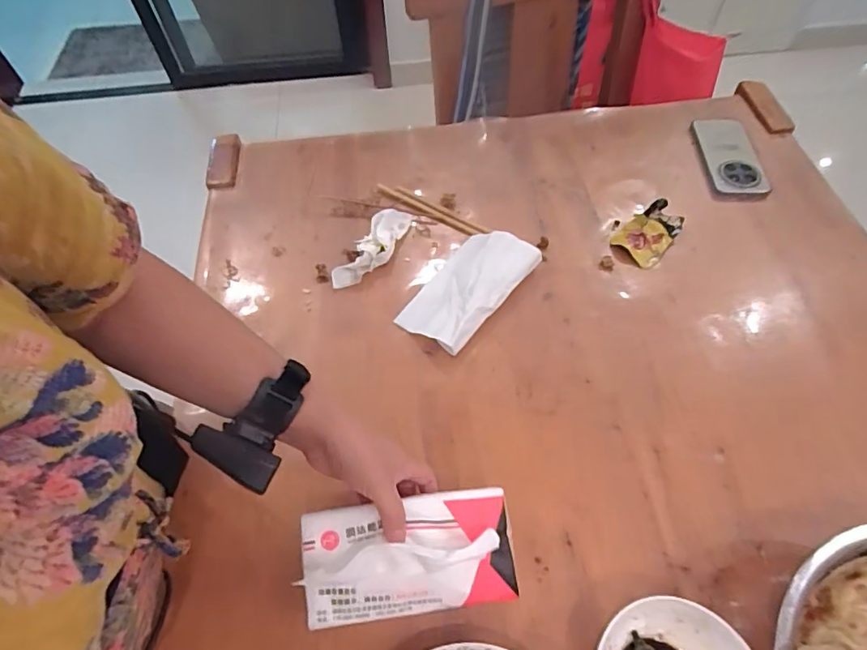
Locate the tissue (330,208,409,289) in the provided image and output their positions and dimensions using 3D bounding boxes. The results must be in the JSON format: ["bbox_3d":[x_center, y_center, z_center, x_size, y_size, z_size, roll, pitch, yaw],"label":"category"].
[{"bbox_3d":[-0.078,-0.102,0.676,0.055,0.024,0.139,24,63,15],"label":"tissue"}]

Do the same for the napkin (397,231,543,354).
[{"bbox_3d":[0.038,-0.050,0.636,0.104,0.034,0.177,37,66,21],"label":"napkin"}]

